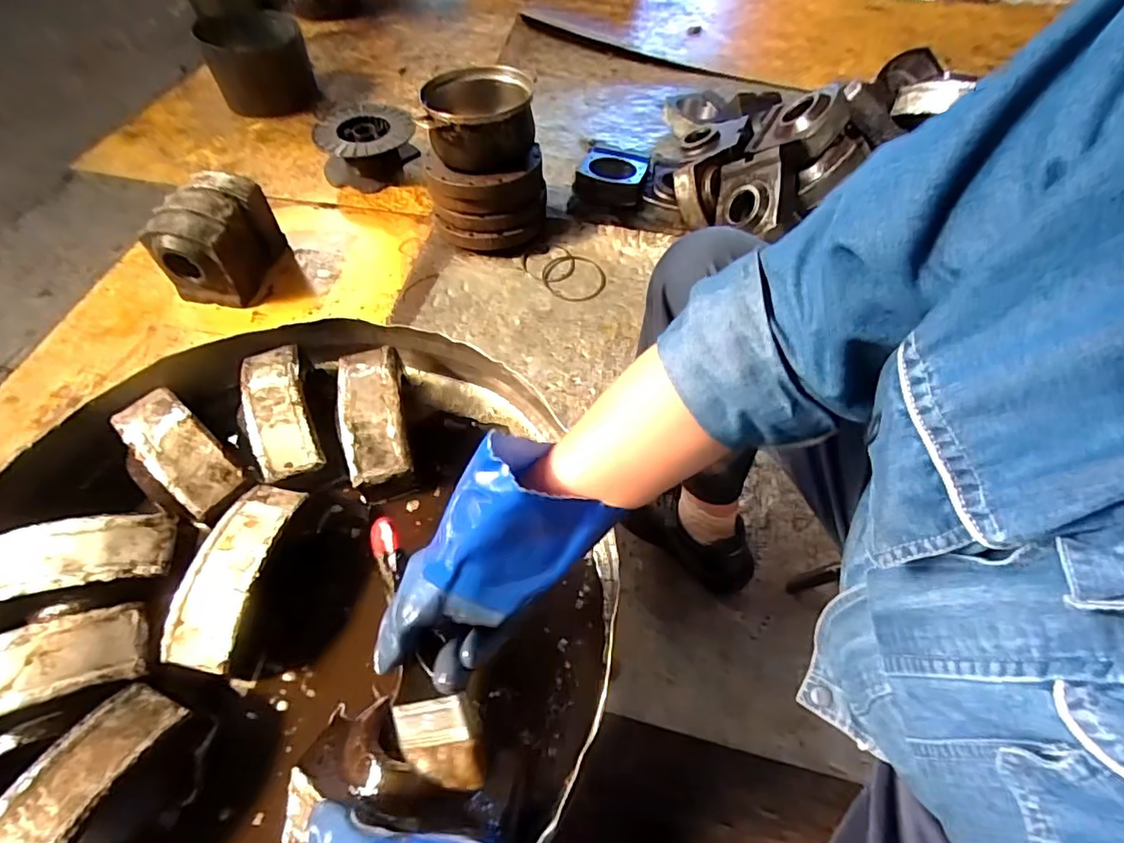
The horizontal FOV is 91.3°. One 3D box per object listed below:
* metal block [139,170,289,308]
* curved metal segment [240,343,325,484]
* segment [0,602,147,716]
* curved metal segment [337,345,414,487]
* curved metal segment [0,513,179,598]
[{"bbox_3d":[-0.772,-0.407,1.252,0.199,0.194,0.233,16,57,8],"label":"metal block"},{"bbox_3d":[-0.299,-0.016,0.577,0.061,0.030,0.157,-18,59,-14],"label":"curved metal segment"},{"bbox_3d":[-0.423,0.199,0.434,0.161,0.034,0.065,-18,59,-14],"label":"segment"},{"bbox_3d":[-0.198,-0.014,0.576,0.065,0.031,0.153,-11,57,-10],"label":"curved metal segment"},{"bbox_3d":[-0.434,0.119,0.486,0.156,0.030,0.062,-9,57,-9],"label":"curved metal segment"}]

